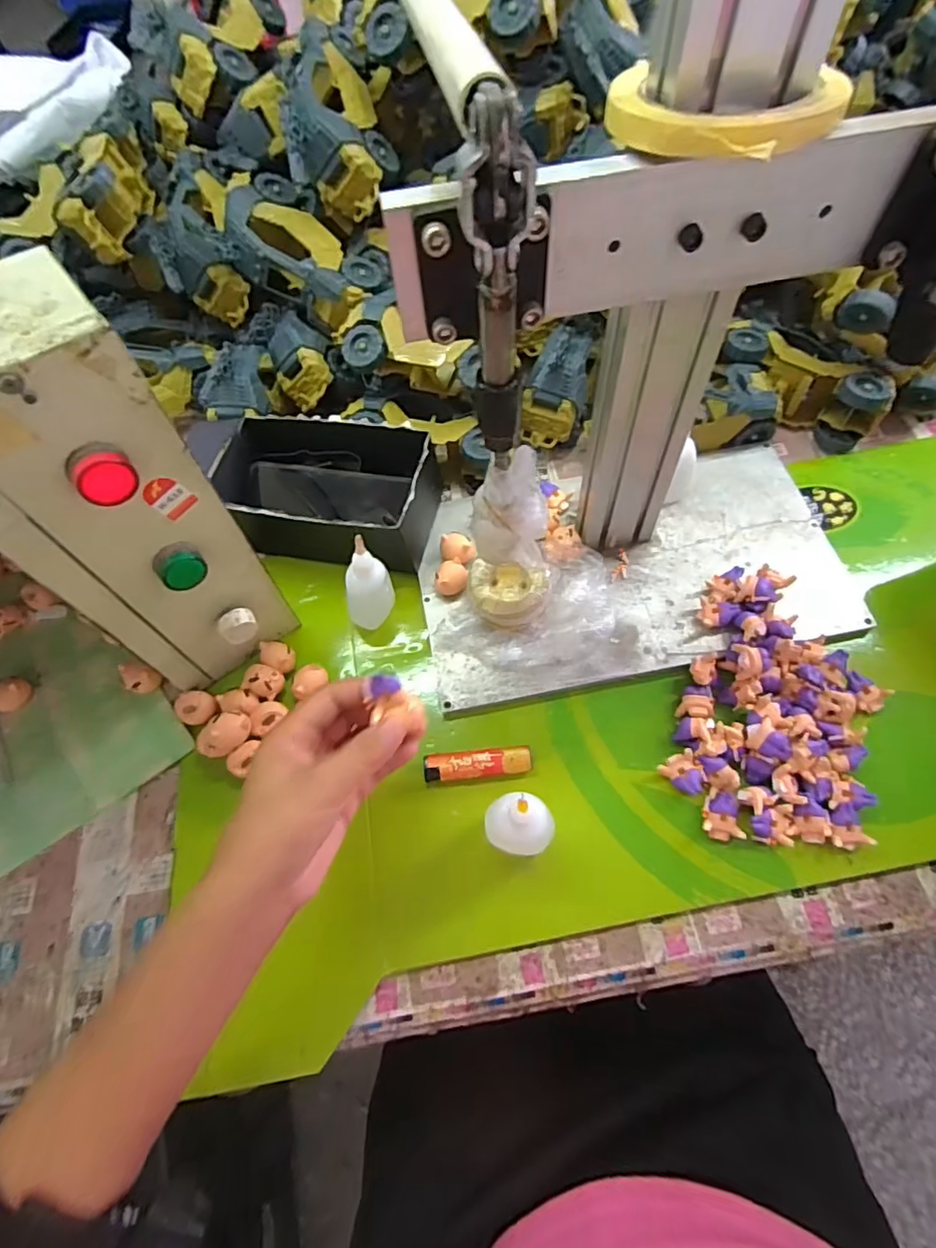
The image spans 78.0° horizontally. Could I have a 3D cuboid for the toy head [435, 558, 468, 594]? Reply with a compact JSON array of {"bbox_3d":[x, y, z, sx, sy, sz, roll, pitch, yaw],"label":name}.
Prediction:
[{"bbox_3d":[-0.014,-0.040,0.498,0.027,0.020,0.030,-7,64,-1],"label":"toy head"}]

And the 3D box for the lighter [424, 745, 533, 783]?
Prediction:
[{"bbox_3d":[0.008,0.106,0.435,0.080,0.013,0.019,-6,64,-1],"label":"lighter"}]

